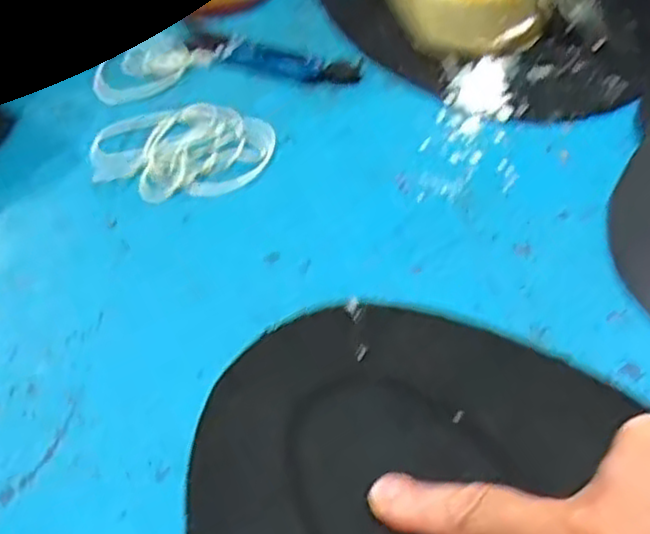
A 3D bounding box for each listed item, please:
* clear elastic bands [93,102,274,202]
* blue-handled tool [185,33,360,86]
[{"bbox_3d":[-0.075,-0.062,0.393,0.095,0.005,0.062,-6,54,2],"label":"clear elastic bands"},{"bbox_3d":[-0.032,-0.121,0.426,0.107,0.008,0.023,14,57,16],"label":"blue-handled tool"}]

